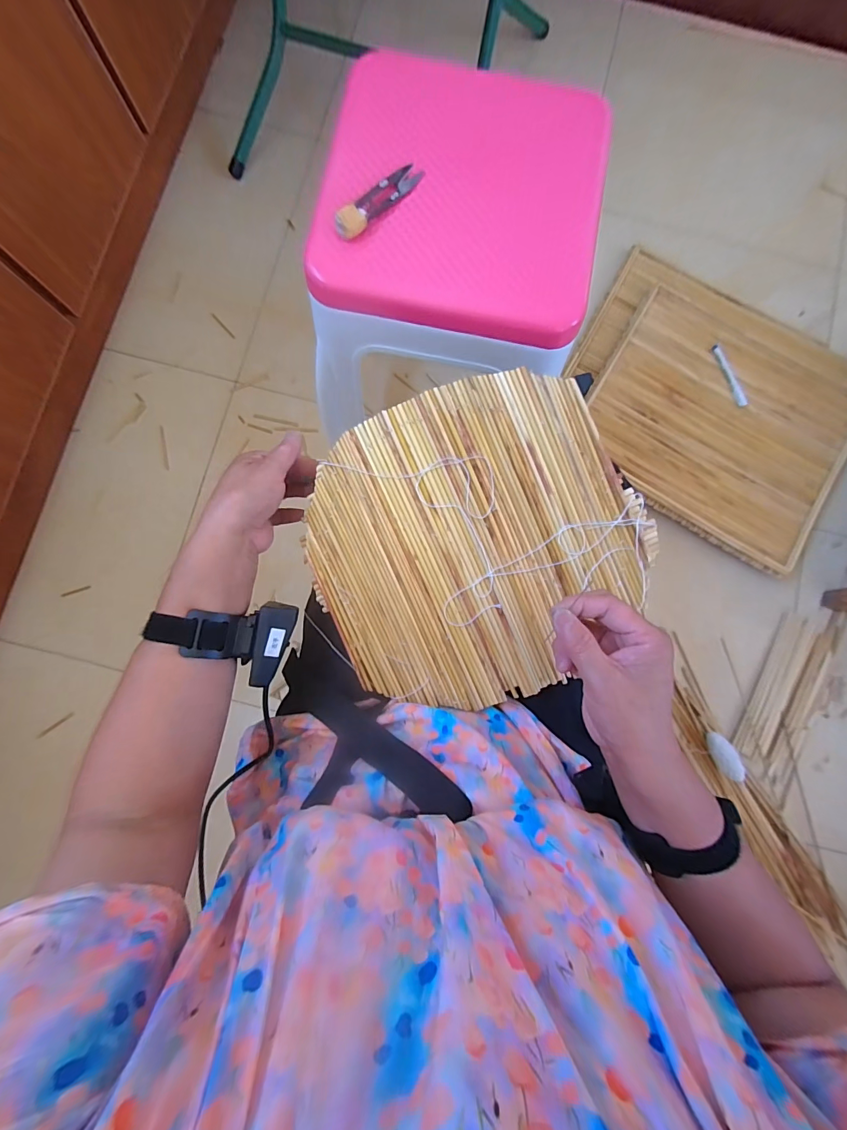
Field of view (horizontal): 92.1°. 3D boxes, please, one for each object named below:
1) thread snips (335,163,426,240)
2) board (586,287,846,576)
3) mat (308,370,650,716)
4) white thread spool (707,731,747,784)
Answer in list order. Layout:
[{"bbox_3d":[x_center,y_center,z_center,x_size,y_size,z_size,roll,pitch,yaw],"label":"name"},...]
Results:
[{"bbox_3d":[-0.039,-0.327,0.361,0.024,0.014,0.099,43,83,3],"label":"thread snips"},{"bbox_3d":[0.562,-0.266,0.769,0.452,0.021,0.407,33,83,-1],"label":"board"},{"bbox_3d":[0.044,-0.016,0.367,0.280,0.008,0.271,0,94,2],"label":"mat"},{"bbox_3d":[0.527,0.337,0.714,0.033,0.030,0.093,-30,85,-6],"label":"white thread spool"}]

